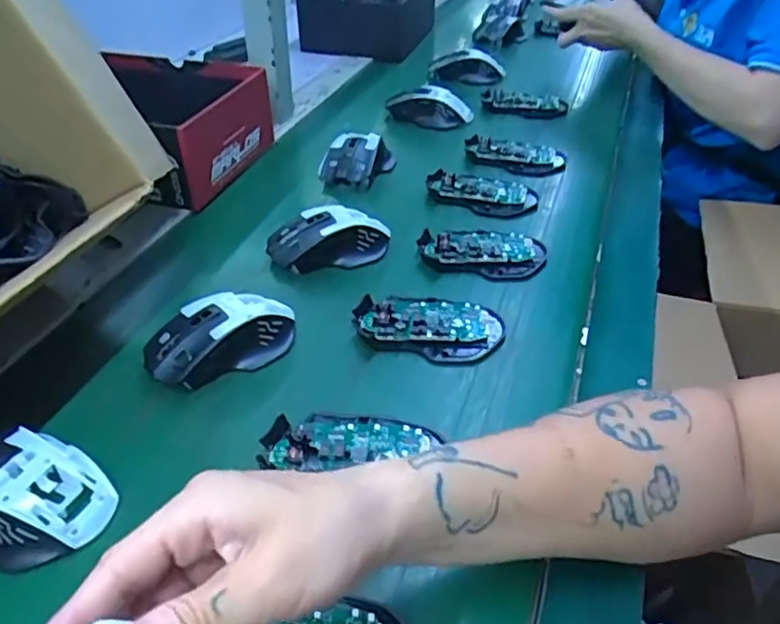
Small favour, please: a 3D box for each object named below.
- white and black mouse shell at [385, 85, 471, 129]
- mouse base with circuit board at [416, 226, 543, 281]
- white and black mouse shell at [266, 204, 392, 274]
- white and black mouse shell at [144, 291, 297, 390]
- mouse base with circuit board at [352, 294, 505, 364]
[{"bbox_3d":[0.050,-0.271,0.847,0.116,0.042,0.057,12,41,11],"label":"white and black mouse shell"},{"bbox_3d":[0.085,-0.059,0.588,0.114,0.018,0.066,10,40,9],"label":"mouse base with circuit board"},{"bbox_3d":[-0.055,-0.068,0.577,0.114,0.036,0.060,-11,41,-15],"label":"white and black mouse shell"},{"bbox_3d":[-0.124,0.017,0.474,0.111,0.033,0.059,-17,44,-22],"label":"white and black mouse shell"},{"bbox_3d":[0.030,0.008,0.503,0.114,0.018,0.067,10,40,9],"label":"mouse base with circuit board"}]

